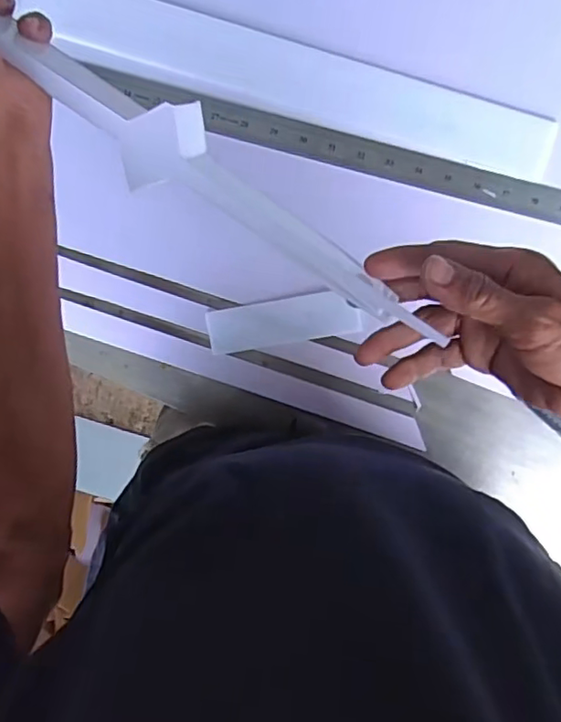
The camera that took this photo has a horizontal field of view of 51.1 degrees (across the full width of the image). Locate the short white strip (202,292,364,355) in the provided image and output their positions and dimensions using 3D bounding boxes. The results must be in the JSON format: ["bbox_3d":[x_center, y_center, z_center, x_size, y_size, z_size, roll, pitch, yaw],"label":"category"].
[{"bbox_3d":[0.002,-0.034,0.510,0.130,0.006,0.040,-10,105,5],"label":"short white strip"}]

